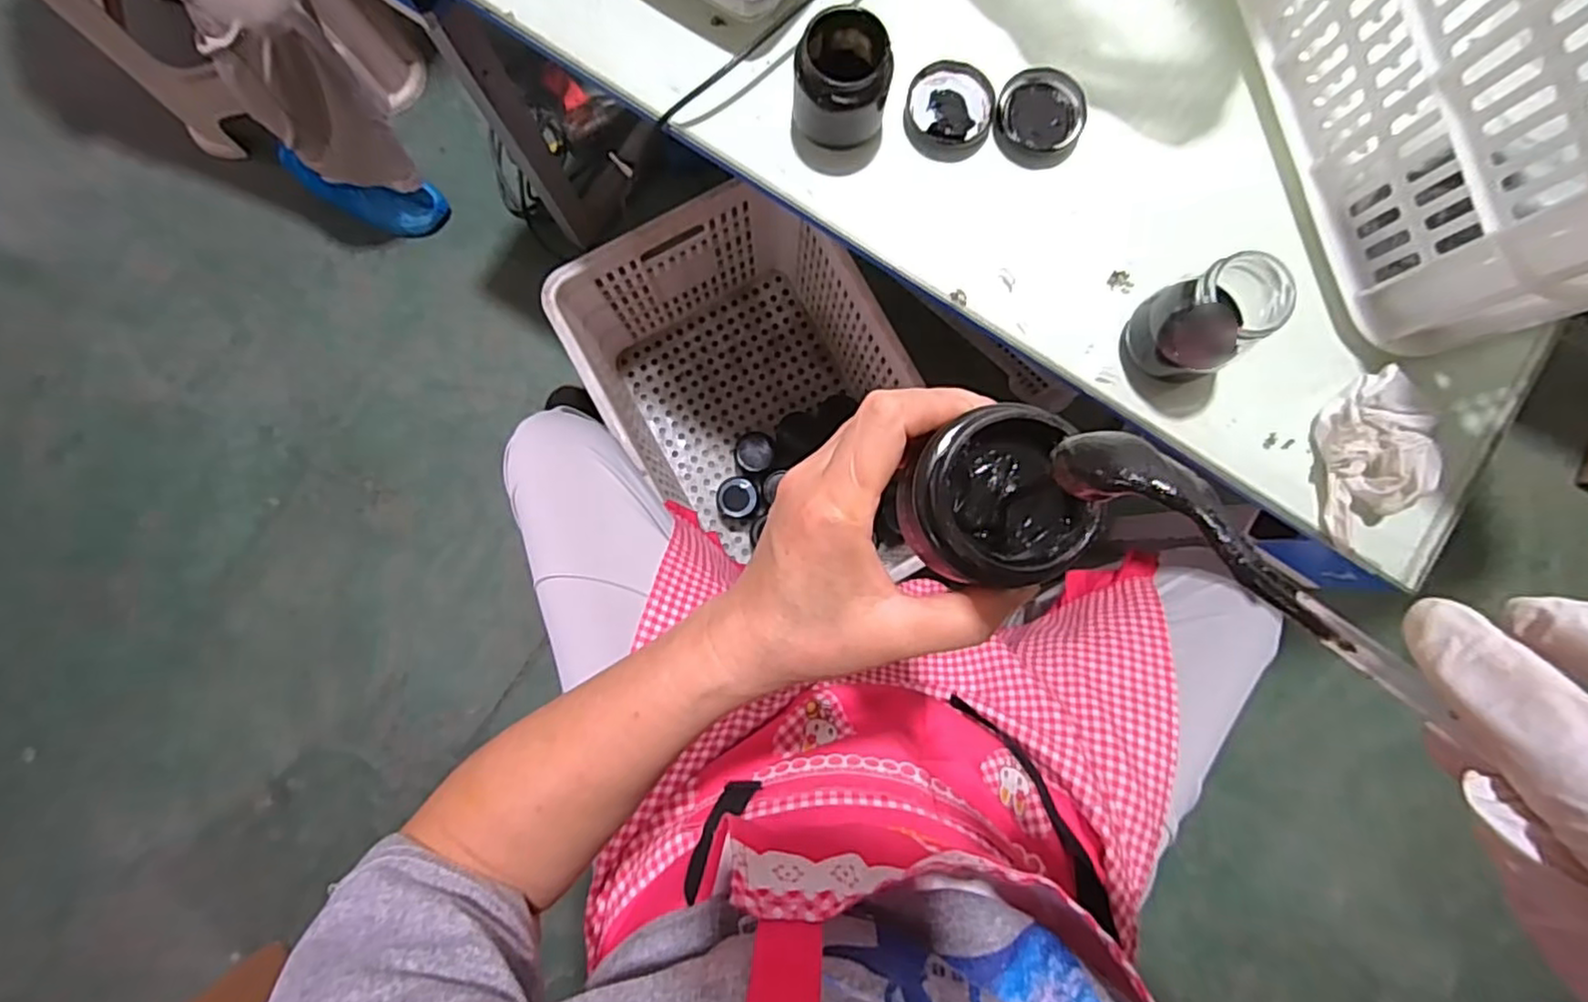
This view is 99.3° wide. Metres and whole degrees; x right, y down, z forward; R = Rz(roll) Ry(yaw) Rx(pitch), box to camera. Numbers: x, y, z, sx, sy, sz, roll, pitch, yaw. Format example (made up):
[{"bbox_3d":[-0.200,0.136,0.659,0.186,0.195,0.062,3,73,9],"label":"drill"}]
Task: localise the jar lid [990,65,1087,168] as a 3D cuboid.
[{"bbox_3d":[0.183,-0.284,0.500,0.065,0.014,0.071,0,85,-2],"label":"jar lid"}]

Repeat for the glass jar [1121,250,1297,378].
[{"bbox_3d":[0.270,-0.118,0.449,0.056,0.093,0.060,0,85,-2],"label":"glass jar"}]

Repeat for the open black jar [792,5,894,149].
[{"bbox_3d":[0.035,-0.295,0.471,0.063,0.063,0.064,0,85,-2],"label":"open black jar"}]

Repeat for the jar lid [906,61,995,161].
[{"bbox_3d":[0.116,-0.290,0.503,0.064,0.015,0.065,0,85,-2],"label":"jar lid"}]

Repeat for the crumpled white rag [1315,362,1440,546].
[{"bbox_3d":[0.412,-0.032,0.469,0.082,0.034,0.110,-5,85,-2],"label":"crumpled white rag"}]

